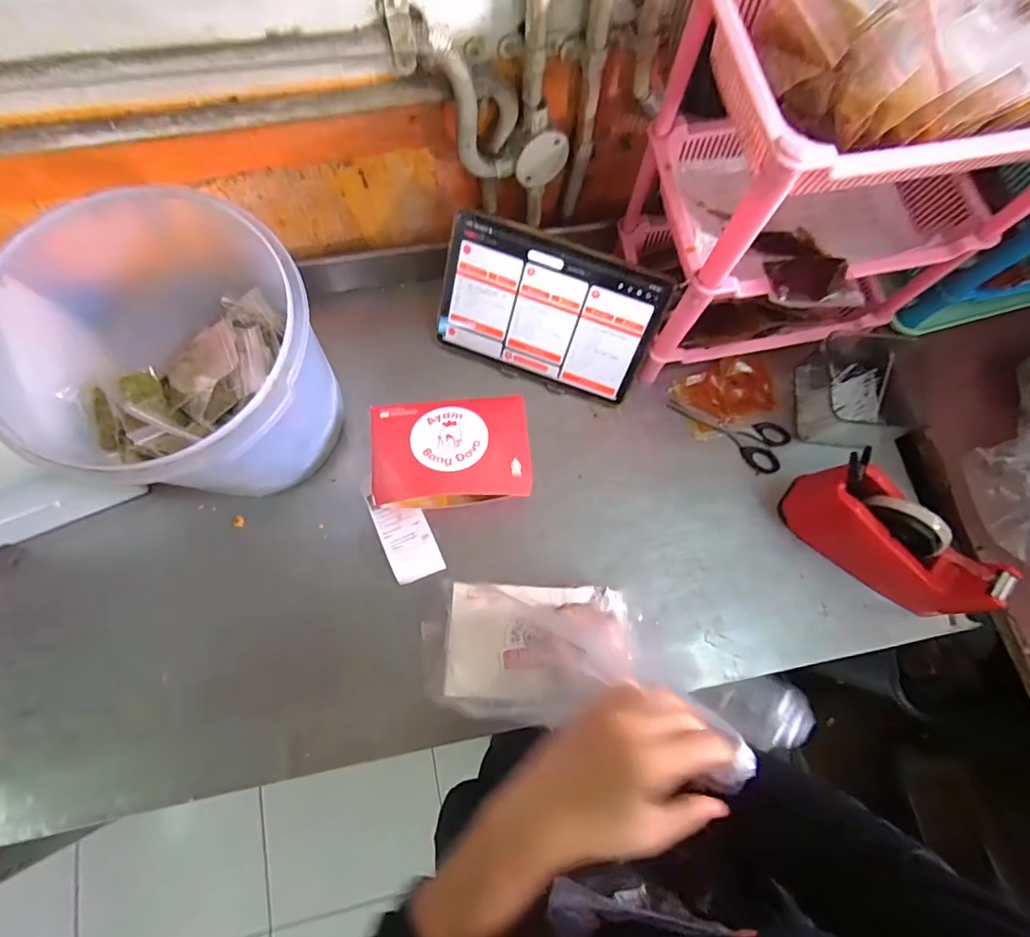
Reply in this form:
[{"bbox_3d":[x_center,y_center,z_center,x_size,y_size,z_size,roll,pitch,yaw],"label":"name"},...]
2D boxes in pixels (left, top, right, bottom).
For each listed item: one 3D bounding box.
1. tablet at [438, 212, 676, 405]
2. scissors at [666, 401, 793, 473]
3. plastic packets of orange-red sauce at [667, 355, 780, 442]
[{"bbox_3d":[0.037,-0.183,0.603,0.253,0.174,0.013,18,39,3],"label":"tablet"},{"bbox_3d":[0.277,-0.058,0.650,0.154,0.011,0.067,37,75,9],"label":"scissors"},{"bbox_3d":[0.276,-0.096,0.657,0.120,0.029,0.083,-23,75,-9],"label":"plastic packets of orange-red sauce"}]

